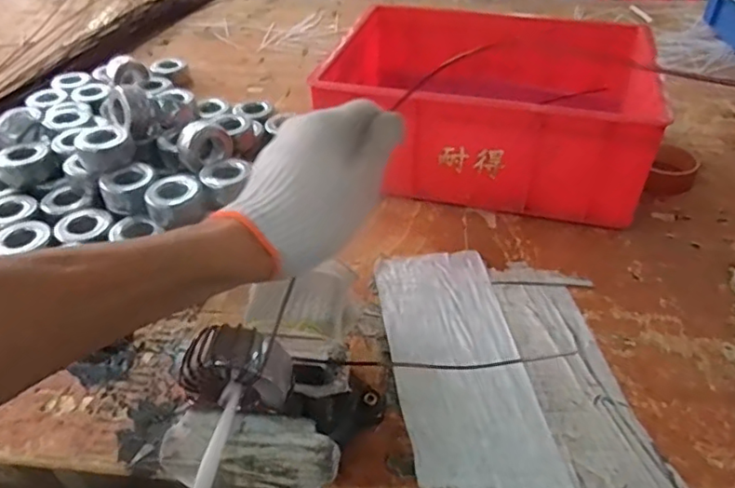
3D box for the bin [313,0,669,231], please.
[{"bbox_3d":[0.161,-0.192,0.804,0.387,0.146,0.322,10,41,13],"label":"bin"}]

